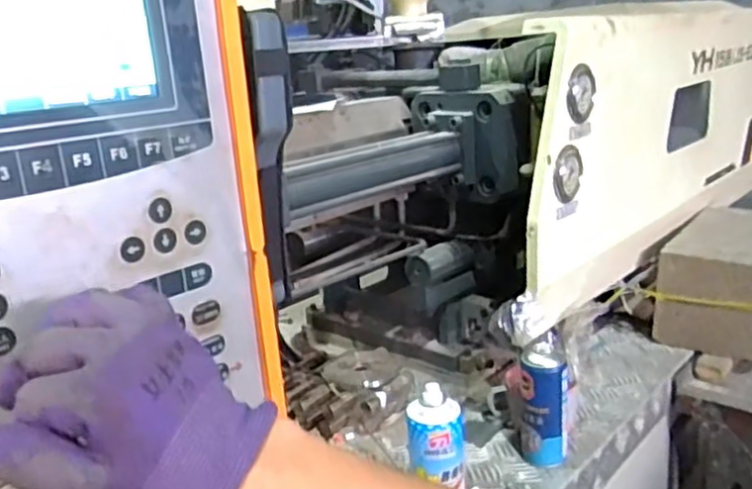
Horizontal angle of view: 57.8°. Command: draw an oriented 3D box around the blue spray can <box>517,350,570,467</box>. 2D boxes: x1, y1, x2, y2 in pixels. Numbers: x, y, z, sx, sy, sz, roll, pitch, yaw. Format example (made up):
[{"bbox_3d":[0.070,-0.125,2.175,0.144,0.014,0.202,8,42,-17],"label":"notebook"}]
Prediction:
[{"bbox_3d":[0.240,0.225,0.974,0.071,0.145,0.072,-2,16,9],"label":"blue spray can"}]

